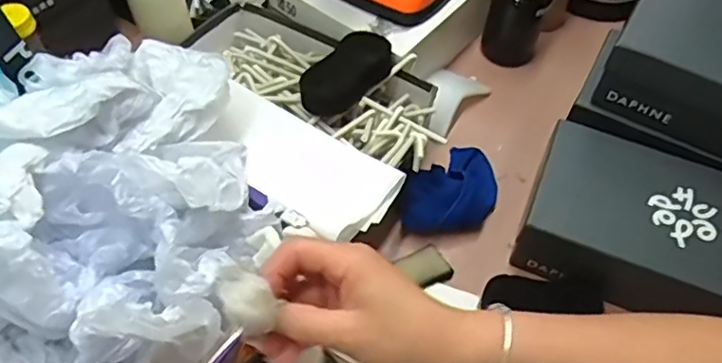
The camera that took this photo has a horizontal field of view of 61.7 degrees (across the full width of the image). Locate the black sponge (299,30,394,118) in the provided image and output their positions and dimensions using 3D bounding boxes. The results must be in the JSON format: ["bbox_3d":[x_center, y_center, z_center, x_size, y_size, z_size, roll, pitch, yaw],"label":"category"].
[{"bbox_3d":[-0.018,-0.123,0.708,0.071,0.047,0.125,38,61,21],"label":"black sponge"}]

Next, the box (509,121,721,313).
[{"bbox_3d":[0.334,0.066,0.669,0.296,0.097,0.173,22,57,12],"label":"box"}]

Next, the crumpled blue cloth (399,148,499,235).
[{"bbox_3d":[0.117,0.006,0.725,0.089,0.053,0.157,39,62,21],"label":"crumpled blue cloth"}]

